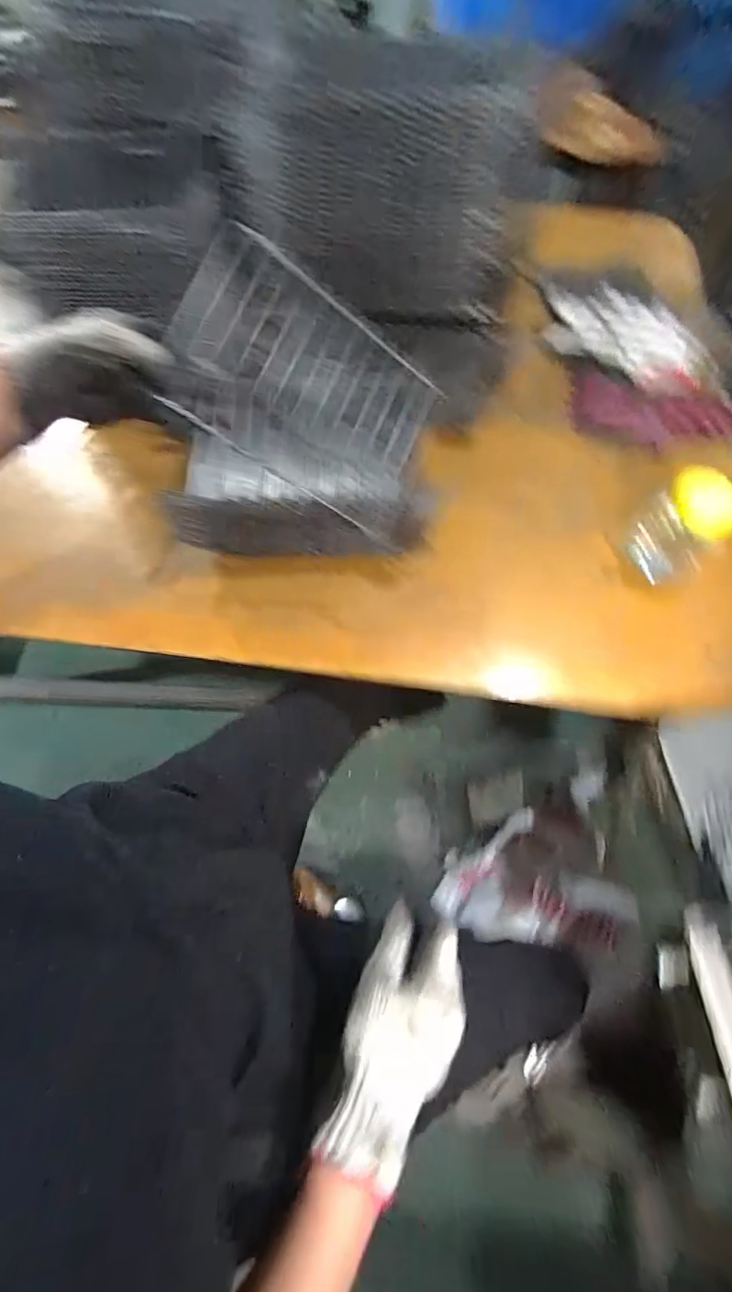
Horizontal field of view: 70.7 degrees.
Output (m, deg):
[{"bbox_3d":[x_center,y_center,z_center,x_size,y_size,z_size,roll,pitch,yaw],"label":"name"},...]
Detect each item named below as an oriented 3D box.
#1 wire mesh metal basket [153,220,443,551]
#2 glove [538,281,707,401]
[{"bbox_3d":[-0.047,-0.248,0.510,0.265,0.019,0.182,26,81,-26],"label":"wire mesh metal basket"},{"bbox_3d":[0.368,-0.458,0.760,0.111,0.062,0.266,-41,72,-18],"label":"glove"}]

